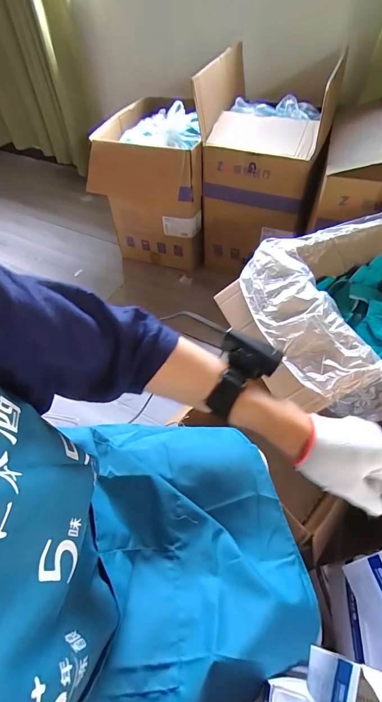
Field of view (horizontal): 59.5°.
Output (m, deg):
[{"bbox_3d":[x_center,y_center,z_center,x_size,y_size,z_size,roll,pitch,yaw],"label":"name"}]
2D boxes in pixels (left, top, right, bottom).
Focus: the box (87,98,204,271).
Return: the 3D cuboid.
[{"bbox_3d":[-0.162,-0.725,1.520,0.437,0.521,0.403,2,52,5],"label":"box"}]

